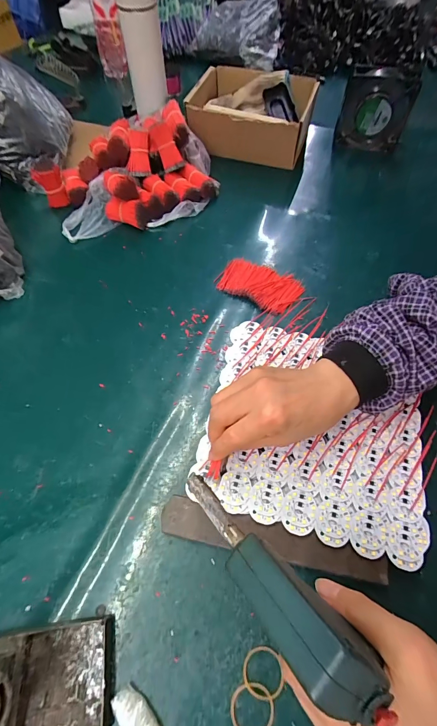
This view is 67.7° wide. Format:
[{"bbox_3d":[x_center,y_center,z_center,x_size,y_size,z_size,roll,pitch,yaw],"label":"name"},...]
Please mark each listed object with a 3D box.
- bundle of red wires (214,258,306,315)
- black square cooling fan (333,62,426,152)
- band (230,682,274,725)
[{"bbox_3d":[0.060,-0.118,0.479,0.119,0.007,0.072,30,63,17],"label":"bundle of red wires"},{"bbox_3d":[0.296,-0.474,0.614,0.121,0.126,0.030,14,60,8],"label":"black square cooling fan"},{"bbox_3d":[0.026,0.262,0.246,0.033,0.004,0.030,0,59,0],"label":"band"}]

